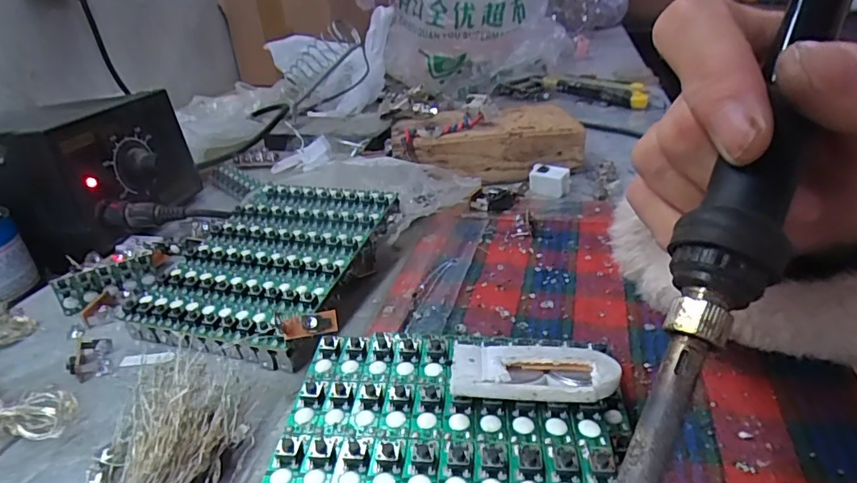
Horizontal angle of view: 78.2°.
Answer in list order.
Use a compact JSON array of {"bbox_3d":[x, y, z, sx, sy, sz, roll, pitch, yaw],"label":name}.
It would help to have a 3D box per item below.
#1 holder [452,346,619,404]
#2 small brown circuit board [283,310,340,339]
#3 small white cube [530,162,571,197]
[{"bbox_3d":[0.032,0.039,0.163,0.050,0.006,0.025,-1,28,4],"label":"holder"},{"bbox_3d":[-0.049,0.034,0.220,0.022,0.009,0.004,-7,-16,-12],"label":"small brown circuit board"},{"bbox_3d":[0.087,-0.045,0.380,0.027,0.017,0.015,10,31,23],"label":"small white cube"}]

